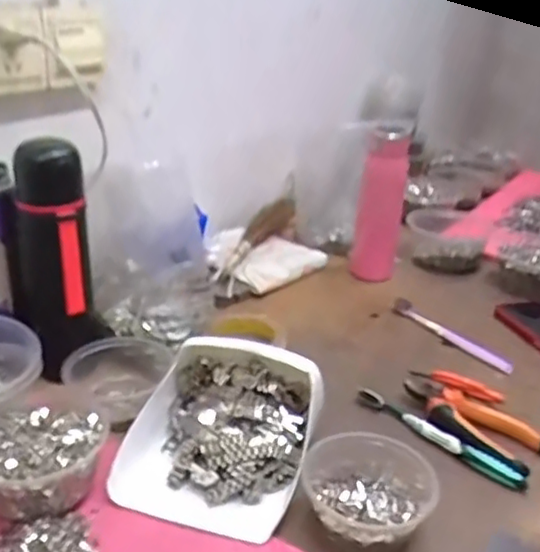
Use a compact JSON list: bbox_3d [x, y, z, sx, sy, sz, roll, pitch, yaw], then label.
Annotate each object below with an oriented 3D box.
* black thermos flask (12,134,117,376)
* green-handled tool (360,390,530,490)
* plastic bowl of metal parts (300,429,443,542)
[{"bbox_3d":[-0.215,-0.012,0.663,0.085,0.232,0.080,-6,28,-20],"label":"black thermos flask"},{"bbox_3d":[0.163,0.150,0.639,0.179,0.014,0.016,24,32,39],"label":"green-handled tool"},{"bbox_3d":[0.080,0.177,0.536,0.103,0.044,0.095,2,25,-1],"label":"plastic bowl of metal parts"}]

